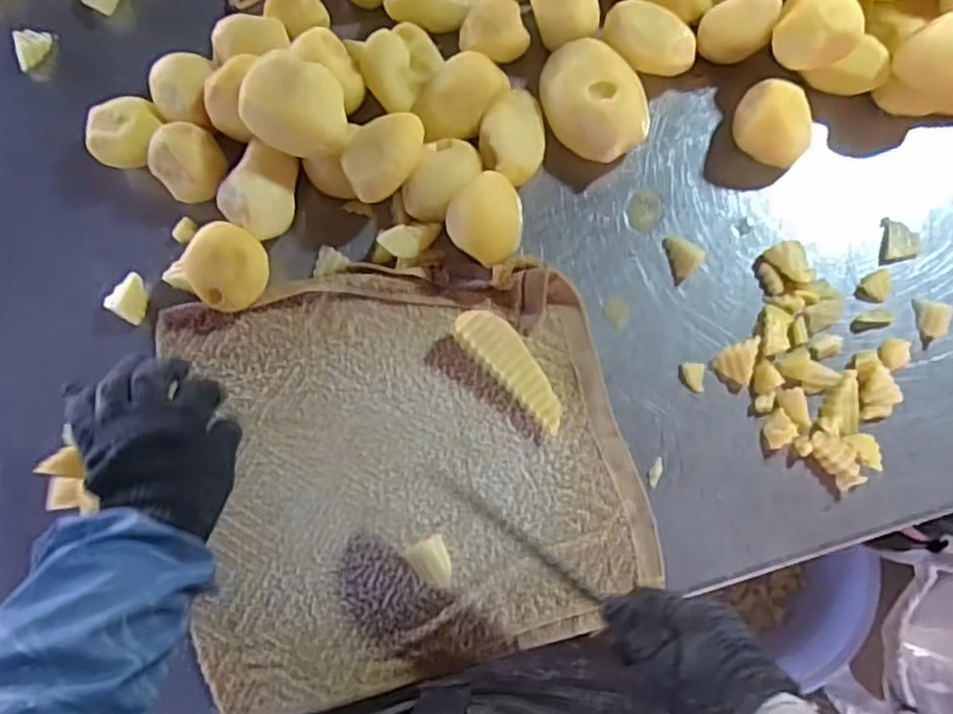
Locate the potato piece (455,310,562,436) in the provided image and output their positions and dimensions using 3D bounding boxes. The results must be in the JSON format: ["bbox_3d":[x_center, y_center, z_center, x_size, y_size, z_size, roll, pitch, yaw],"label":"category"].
[{"bbox_3d":[0.030,0.007,0.542,0.032,0.028,0.106,-44,82,-6],"label":"potato piece"}]

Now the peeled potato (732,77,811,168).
[{"bbox_3d":[0.240,-0.188,0.582,0.066,0.048,0.056,24,81,5],"label":"peeled potato"}]

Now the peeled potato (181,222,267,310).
[{"bbox_3d":[-0.188,-0.067,0.546,0.053,0.054,0.060,38,83,7],"label":"peeled potato"}]

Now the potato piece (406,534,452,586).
[{"bbox_3d":[-0.032,0.151,0.528,0.027,0.012,0.035,-25,81,-3],"label":"potato piece"}]

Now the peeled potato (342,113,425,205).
[{"bbox_3d":[-0.067,-0.151,0.543,0.070,0.033,0.043,-40,82,-6],"label":"peeled potato"}]

